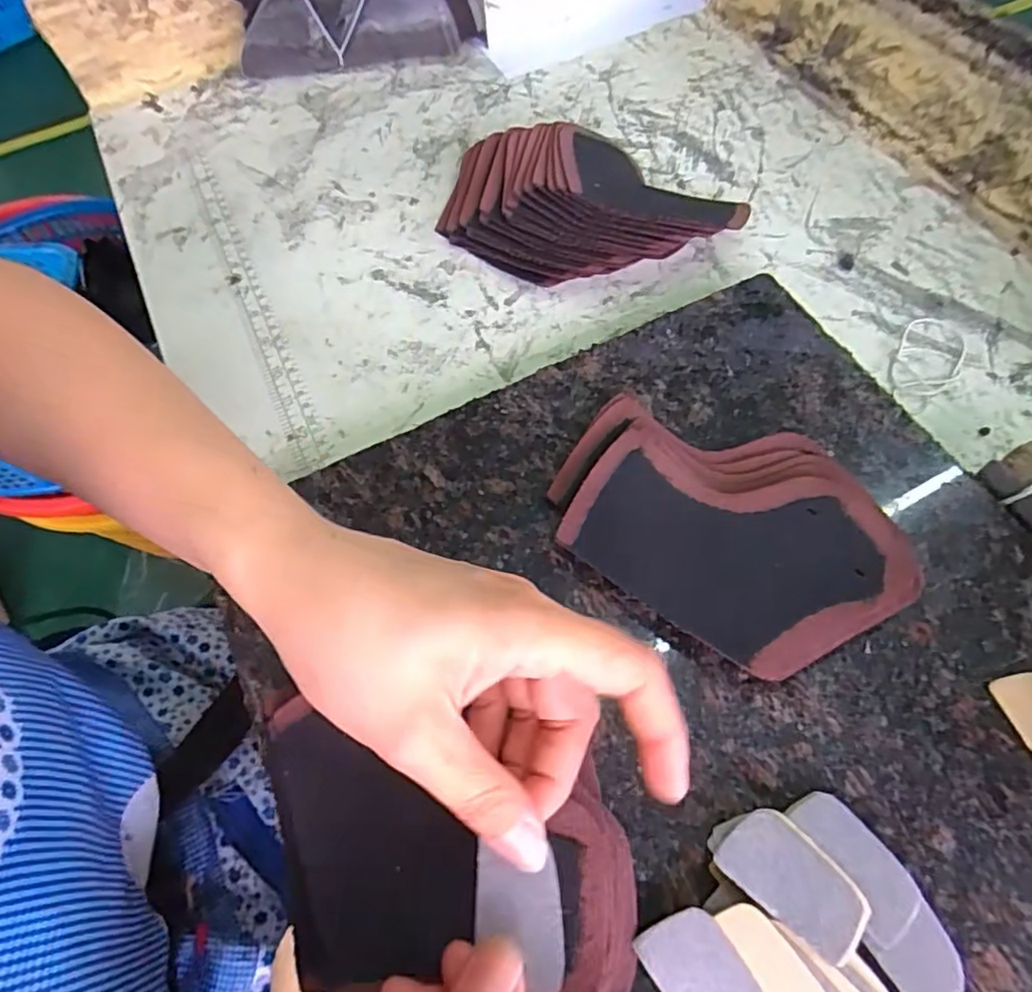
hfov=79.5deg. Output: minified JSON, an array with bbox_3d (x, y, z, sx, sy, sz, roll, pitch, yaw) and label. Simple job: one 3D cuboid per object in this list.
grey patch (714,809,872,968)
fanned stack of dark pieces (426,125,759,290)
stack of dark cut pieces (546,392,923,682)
[{"bbox_3d":[0.102,0.141,0.228,0.051,0.005,0.030,40,72,20],"label":"grey patch"},{"bbox_3d":[0.048,-0.199,0.418,0.201,0.039,0.129,6,64,6],"label":"fanned stack of dark pieces"},{"bbox_3d":[0.097,0.010,0.296,0.157,0.018,0.118,35,70,18],"label":"stack of dark cut pieces"}]

